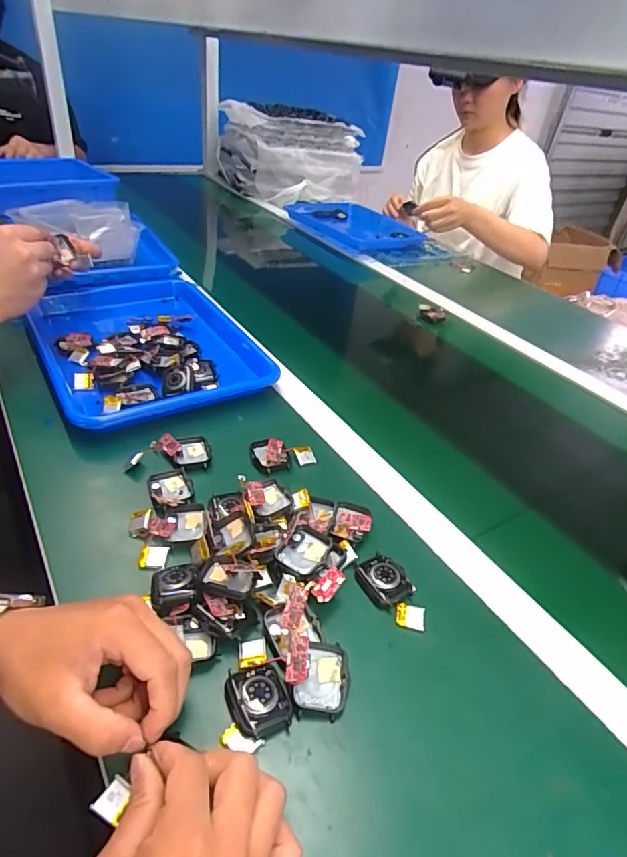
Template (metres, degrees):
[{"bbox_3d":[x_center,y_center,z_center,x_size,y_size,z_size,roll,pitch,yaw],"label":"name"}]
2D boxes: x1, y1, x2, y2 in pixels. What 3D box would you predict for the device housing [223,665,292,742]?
[{"bbox_3d":[-0.037,0.180,0.324,0.036,0.014,0.043,-13,43,-23],"label":"device housing"}]

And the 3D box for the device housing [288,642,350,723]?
[{"bbox_3d":[0.005,0.174,0.337,0.038,0.019,0.044,8,39,2],"label":"device housing"}]

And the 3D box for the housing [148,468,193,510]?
[{"bbox_3d":[-0.137,0.059,0.472,0.040,0.010,0.046,-16,43,-25],"label":"housing"}]

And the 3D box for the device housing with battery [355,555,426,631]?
[{"bbox_3d":[0.068,0.135,0.408,0.036,0.013,0.068,-27,49,-35],"label":"device housing with battery"}]

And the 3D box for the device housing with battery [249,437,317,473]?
[{"bbox_3d":[-0.035,0.026,0.529,0.064,0.015,0.040,-13,42,-22],"label":"device housing with battery"}]

